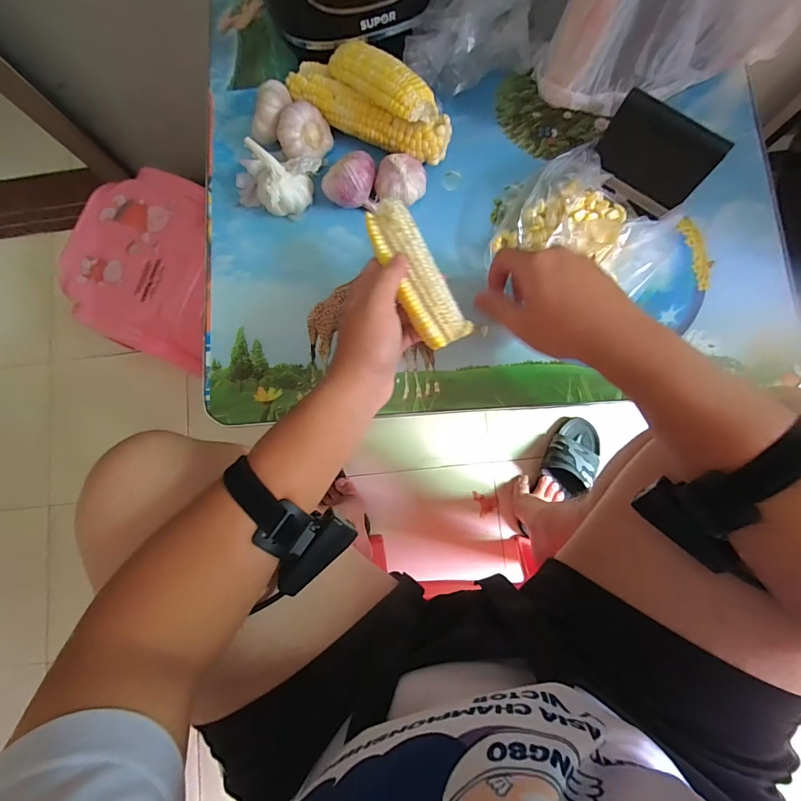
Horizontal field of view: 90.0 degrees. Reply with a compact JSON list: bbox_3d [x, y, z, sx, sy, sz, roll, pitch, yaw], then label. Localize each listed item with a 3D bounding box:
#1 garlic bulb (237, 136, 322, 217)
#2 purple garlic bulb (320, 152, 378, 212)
[{"bbox_3d":[-0.129,-0.225,0.405,0.083,0.064,0.057,25,85,6],"label":"garlic bulb"},{"bbox_3d":[-0.049,-0.214,0.401,0.053,0.054,0.039,-17,82,1],"label":"purple garlic bulb"}]

